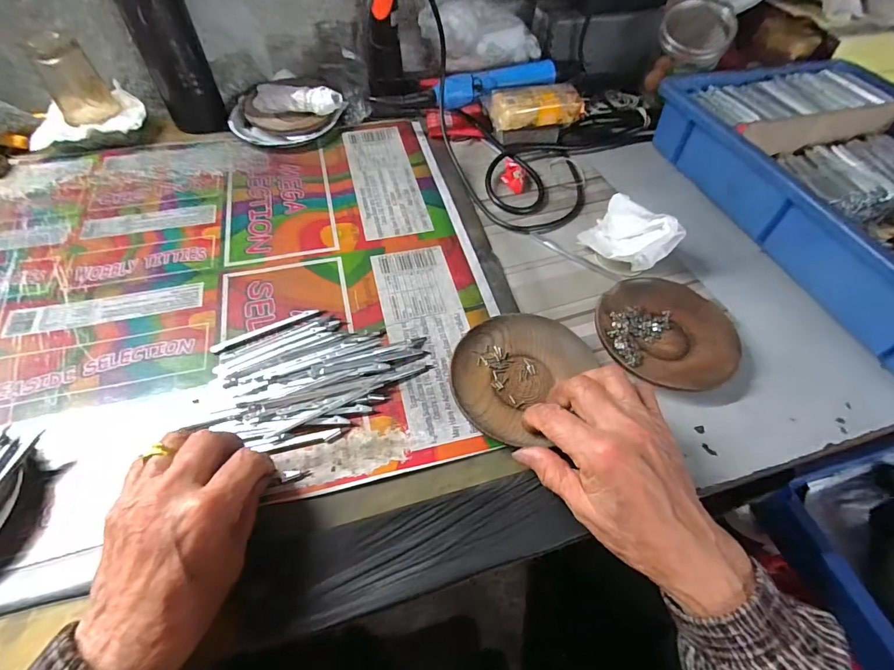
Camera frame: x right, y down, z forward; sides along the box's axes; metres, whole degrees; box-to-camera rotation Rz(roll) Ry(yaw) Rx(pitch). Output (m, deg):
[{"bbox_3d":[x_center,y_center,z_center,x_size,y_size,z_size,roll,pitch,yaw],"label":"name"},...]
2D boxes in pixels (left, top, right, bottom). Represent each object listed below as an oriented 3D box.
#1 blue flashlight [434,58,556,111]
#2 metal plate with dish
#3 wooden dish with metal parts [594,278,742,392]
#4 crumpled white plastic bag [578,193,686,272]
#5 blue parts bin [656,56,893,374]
[{"bbox_3d":[0.060,-0.318,0.545,0.166,0.031,0.036,-18,57,-15],"label":"blue flashlight"},{"bbox_3d":[-0.209,-0.291,0.548,0.134,0.044,0.126,1,54,-2],"label":"metal plate with dish"},{"bbox_3d":[0.186,-0.003,0.373,0.112,0.017,0.103,1,54,-2],"label":"wooden dish with metal parts"},{"bbox_3d":[0.180,-0.108,0.430,0.057,0.055,0.084,-22,59,-18],"label":"crumpled white plastic bag"},{"bbox_3d":[0.468,-0.155,0.461,0.318,0.084,0.437,-12,56,-11],"label":"blue parts bin"}]

